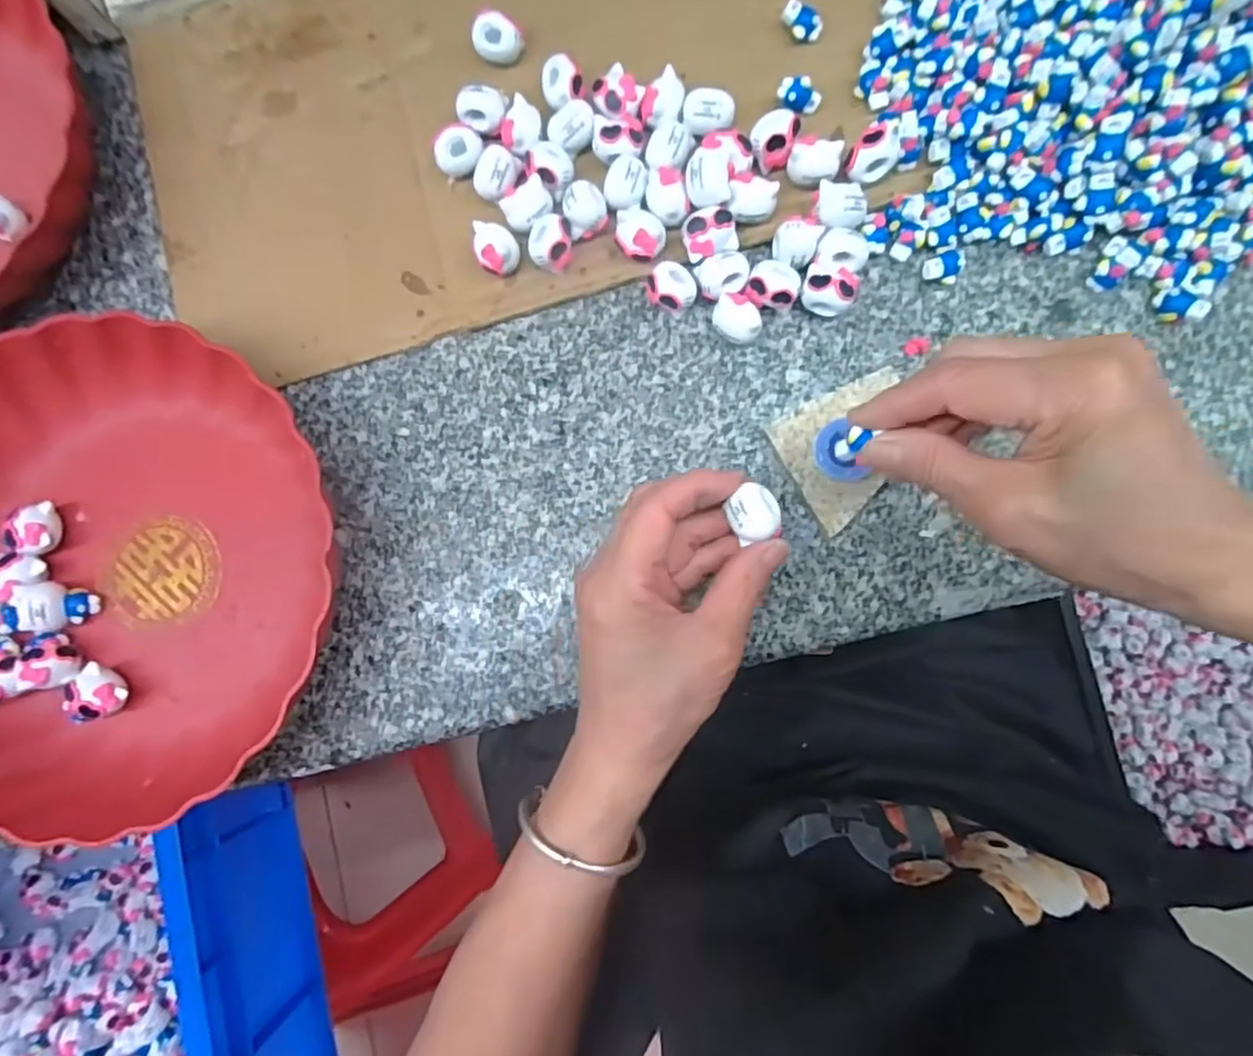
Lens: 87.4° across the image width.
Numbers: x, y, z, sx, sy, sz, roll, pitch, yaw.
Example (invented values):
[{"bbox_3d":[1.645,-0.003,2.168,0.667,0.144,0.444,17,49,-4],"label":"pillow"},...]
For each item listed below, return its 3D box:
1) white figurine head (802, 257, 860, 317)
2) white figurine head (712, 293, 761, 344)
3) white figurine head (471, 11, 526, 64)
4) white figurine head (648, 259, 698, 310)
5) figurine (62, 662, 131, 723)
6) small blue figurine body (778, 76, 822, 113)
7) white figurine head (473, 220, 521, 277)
[{"bbox_3d":[0.101,-0.119,0.330,0.025,0.022,0.024,0,86,4],"label":"white figurine head"},{"bbox_3d":[0.056,-0.104,0.334,0.020,0.018,0.026,-45,84,0],"label":"white figurine head"},{"bbox_3d":[-0.068,-0.259,0.348,0.025,0.019,0.018,-19,85,2],"label":"white figurine head"},{"bbox_3d":[0.024,-0.122,0.338,0.024,0.020,0.022,0,86,4],"label":"white figurine head"},{"bbox_3d":[-0.273,0.085,0.339,0.022,0.024,0.024,0,86,4],"label":"figurine"},{"bbox_3d":[0.088,-0.220,0.336,0.022,0.016,0.011,6,86,4],"label":"small blue figurine body"},{"bbox_3d":[-0.067,-0.144,0.341,0.022,0.021,0.026,-33,84,1],"label":"white figurine head"}]

